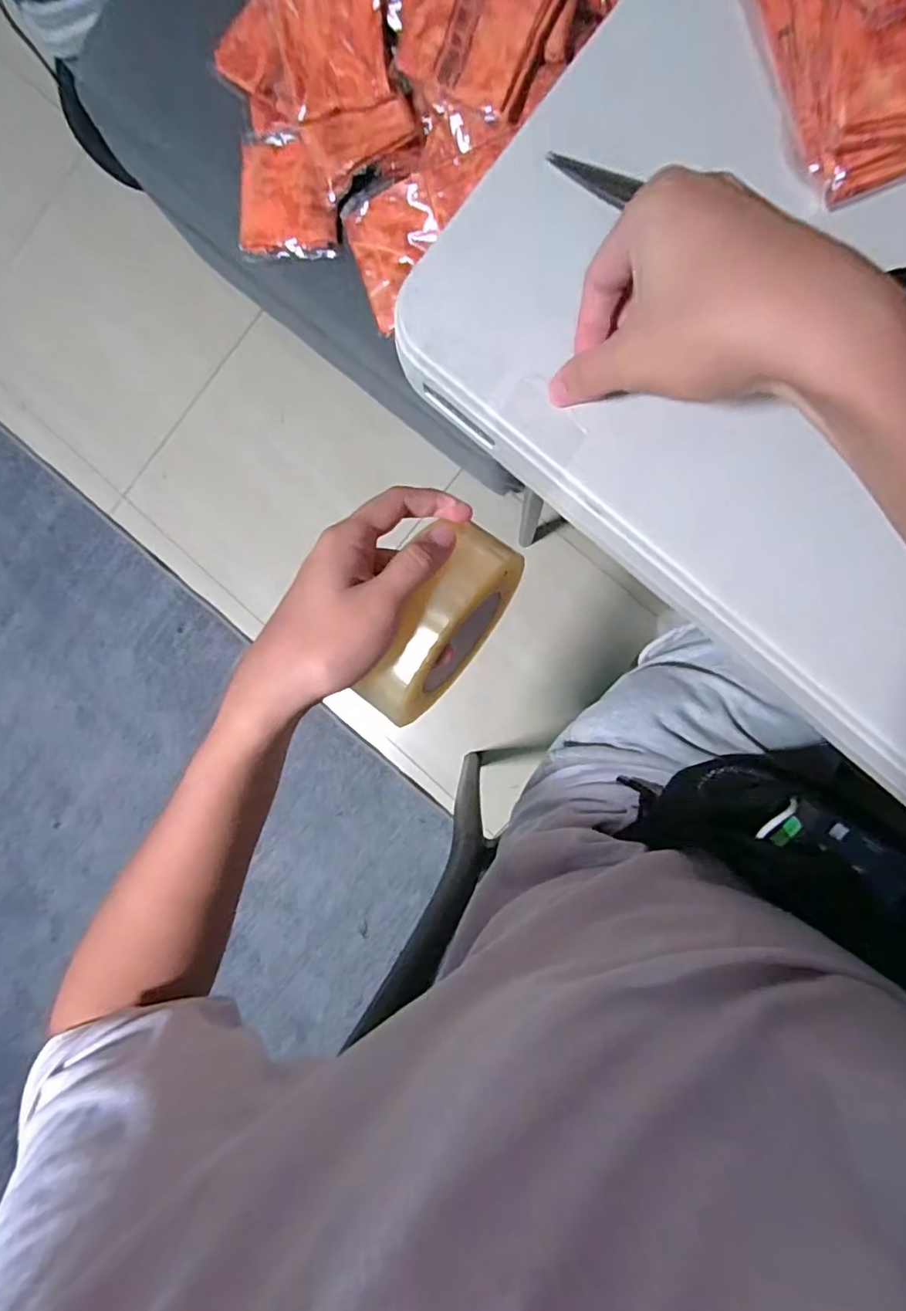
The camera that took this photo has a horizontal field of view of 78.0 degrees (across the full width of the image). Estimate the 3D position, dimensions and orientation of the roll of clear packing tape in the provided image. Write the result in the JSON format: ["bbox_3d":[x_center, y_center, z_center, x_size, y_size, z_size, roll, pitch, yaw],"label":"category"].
[{"bbox_3d":[-0.001,-0.017,0.345,0.042,0.111,0.119,28,97,6],"label":"roll of clear packing tape"}]

